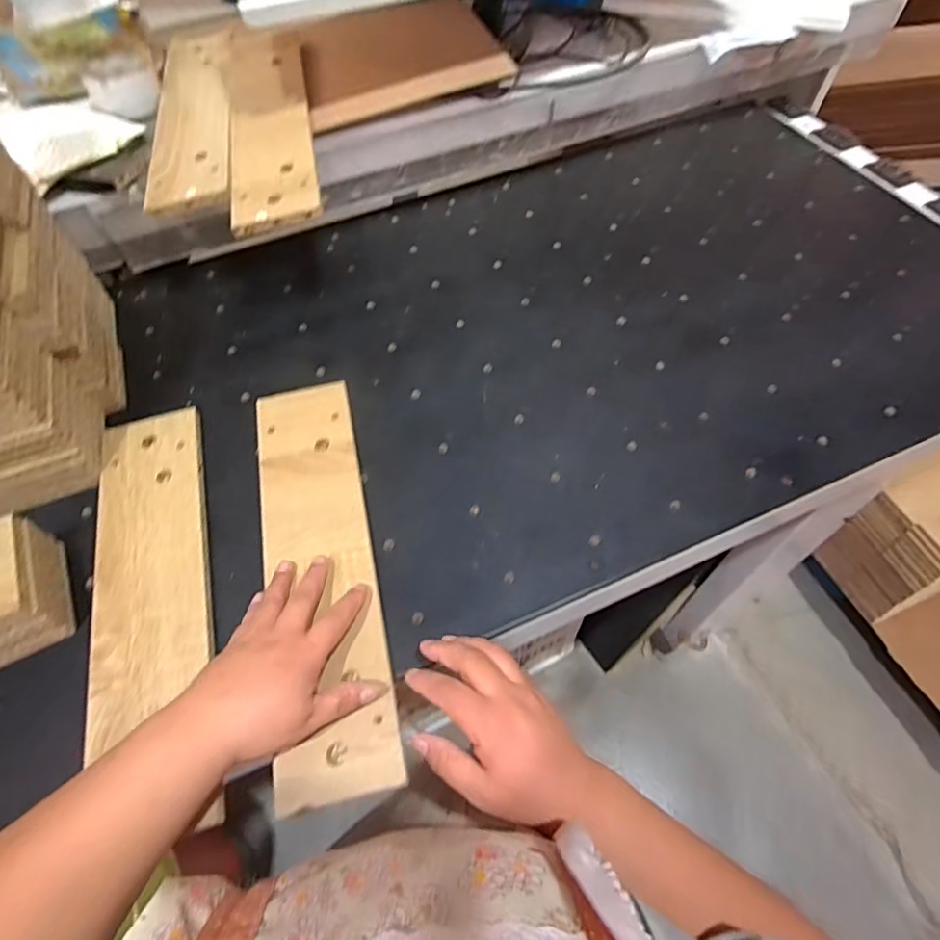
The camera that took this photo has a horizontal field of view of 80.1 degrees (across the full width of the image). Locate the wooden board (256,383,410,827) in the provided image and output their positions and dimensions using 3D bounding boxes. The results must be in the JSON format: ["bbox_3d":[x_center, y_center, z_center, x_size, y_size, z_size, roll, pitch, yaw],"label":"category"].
[{"bbox_3d":[-0.129,0.071,0.479,0.091,0.009,0.373,-14,57,-7],"label":"wooden board"}]

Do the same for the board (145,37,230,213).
[{"bbox_3d":[-0.331,-0.439,0.674,0.092,0.016,0.379,-11,57,-3],"label":"board"}]

